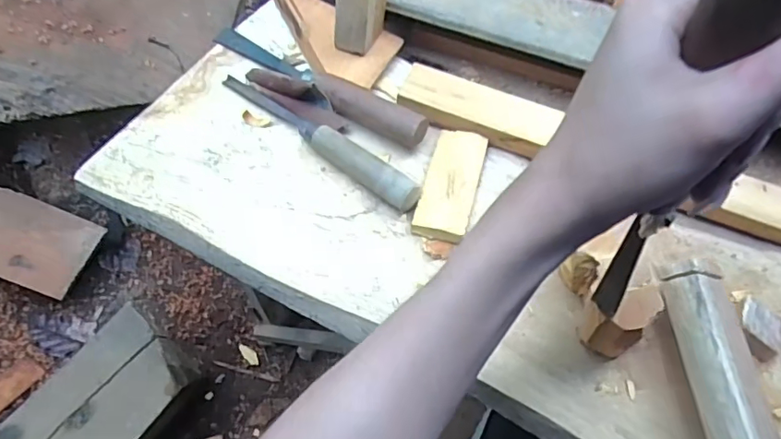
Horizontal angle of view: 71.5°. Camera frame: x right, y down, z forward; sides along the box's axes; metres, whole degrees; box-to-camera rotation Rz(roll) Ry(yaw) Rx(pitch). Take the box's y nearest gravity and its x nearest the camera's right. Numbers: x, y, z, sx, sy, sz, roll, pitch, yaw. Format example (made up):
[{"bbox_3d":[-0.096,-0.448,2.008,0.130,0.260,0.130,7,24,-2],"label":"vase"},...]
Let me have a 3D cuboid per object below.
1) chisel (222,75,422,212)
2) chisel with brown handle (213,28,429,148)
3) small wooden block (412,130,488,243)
[{"bbox_3d":[-0.074,-0.081,0.519,0.238,0.024,0.028,34,68,16],"label":"chisel"},{"bbox_3d":[-0.077,-0.143,0.544,0.257,0.032,0.039,31,67,14],"label":"chisel with brown handle"},{"bbox_3d":[0.056,-0.034,0.497,0.047,0.011,0.115,15,65,7],"label":"small wooden block"}]

